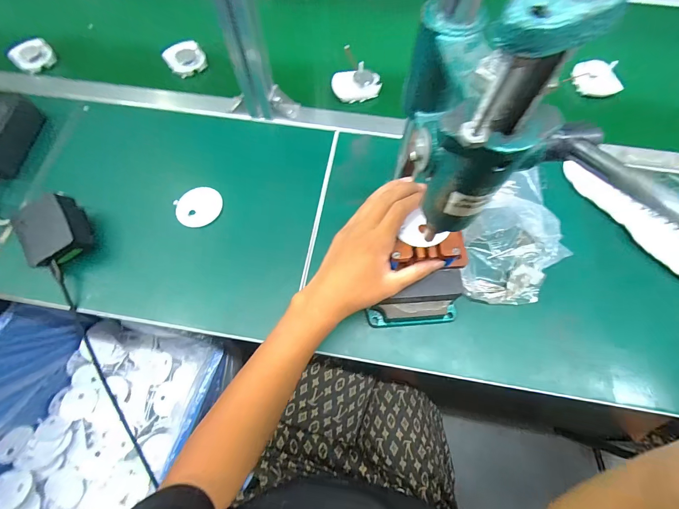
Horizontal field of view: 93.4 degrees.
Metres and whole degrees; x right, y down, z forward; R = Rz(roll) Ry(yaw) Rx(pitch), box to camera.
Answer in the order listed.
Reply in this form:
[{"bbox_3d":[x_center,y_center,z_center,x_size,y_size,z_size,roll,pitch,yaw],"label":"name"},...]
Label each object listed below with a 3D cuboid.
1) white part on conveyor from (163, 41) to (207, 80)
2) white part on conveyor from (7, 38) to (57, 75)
[{"bbox_3d":[-0.272,-0.343,0.567,0.066,0.020,0.052,-34,106,-25],"label":"white part on conveyor"},{"bbox_3d":[-0.532,-0.347,0.557,0.025,0.036,0.069,20,67,10],"label":"white part on conveyor"}]

